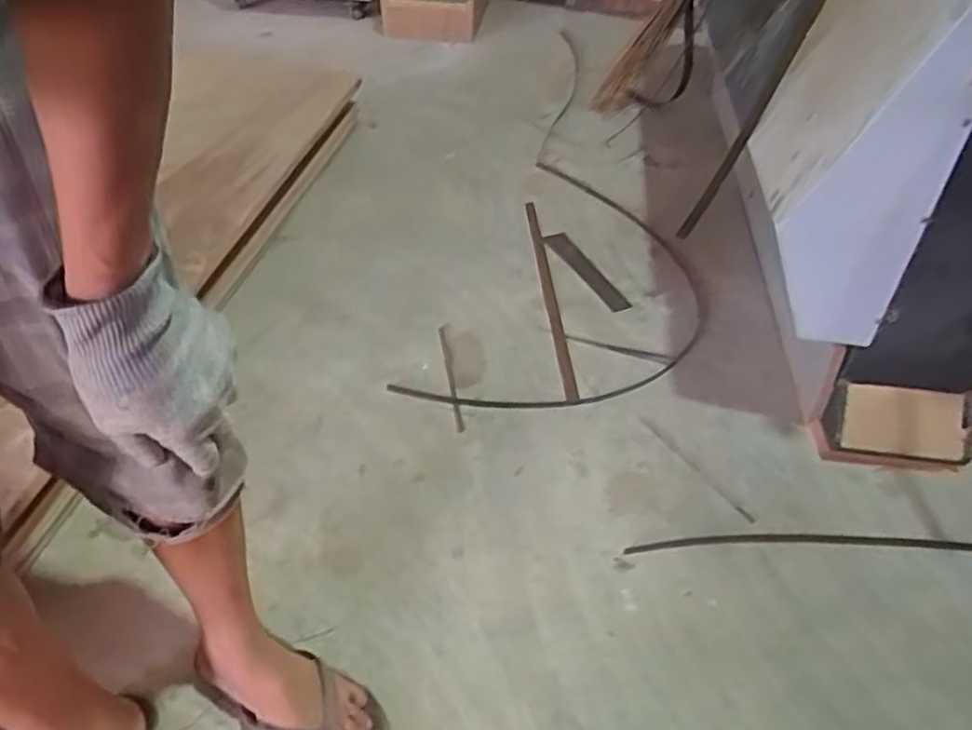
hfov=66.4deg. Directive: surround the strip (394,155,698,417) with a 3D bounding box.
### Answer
[{"bbox_3d":[0.205,-0.175,1.482,0.457,0.028,0.869,14,42,12],"label":"strip"}]

